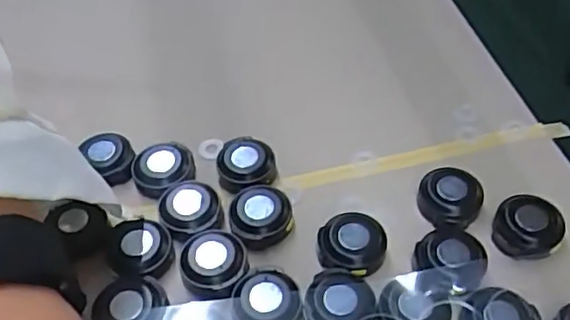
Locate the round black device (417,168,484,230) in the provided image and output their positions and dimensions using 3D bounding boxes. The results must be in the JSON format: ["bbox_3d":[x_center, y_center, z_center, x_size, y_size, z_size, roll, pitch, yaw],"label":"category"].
[{"bbox_3d":[0.078,0.017,0.285,0.030,0.009,0.029,-1,49,1],"label":"round black device"}]

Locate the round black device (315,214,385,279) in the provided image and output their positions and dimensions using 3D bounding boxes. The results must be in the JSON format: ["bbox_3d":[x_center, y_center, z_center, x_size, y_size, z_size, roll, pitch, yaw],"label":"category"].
[{"bbox_3d":[0.030,0.039,0.273,0.030,0.014,0.031,-1,49,1],"label":"round black device"}]

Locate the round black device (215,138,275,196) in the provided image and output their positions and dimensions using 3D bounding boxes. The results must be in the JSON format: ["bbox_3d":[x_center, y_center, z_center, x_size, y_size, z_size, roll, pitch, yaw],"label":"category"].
[{"bbox_3d":[-0.019,0.004,0.301,0.028,0.014,0.026,-1,49,1],"label":"round black device"}]

